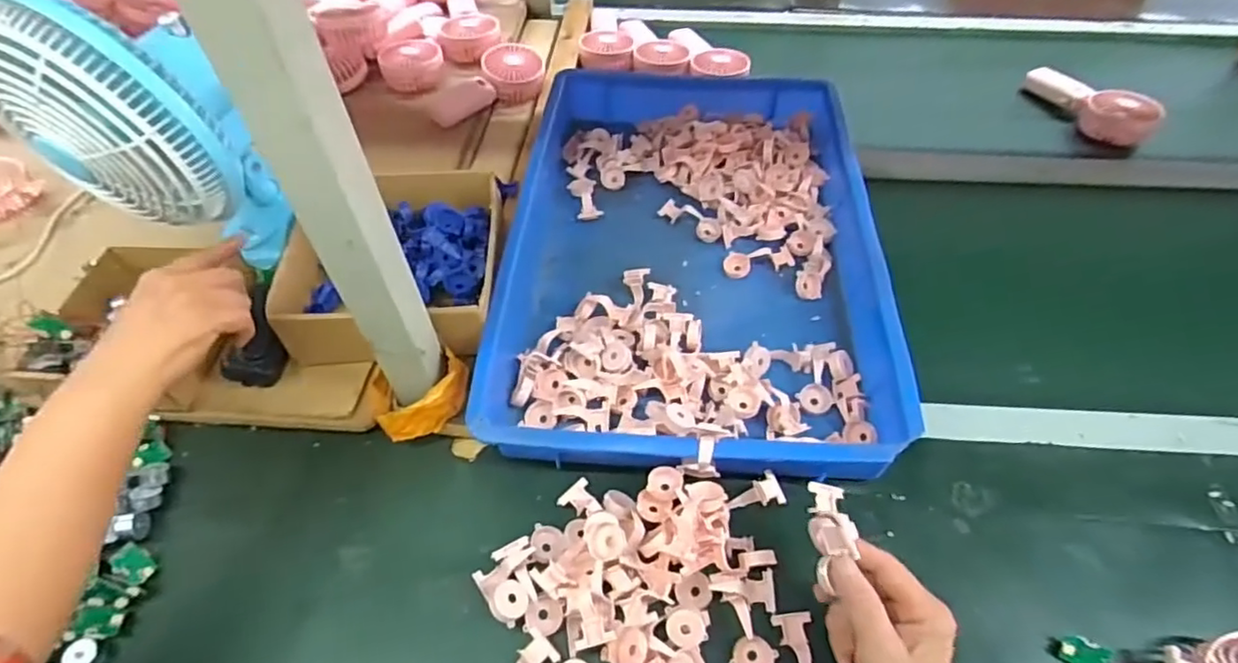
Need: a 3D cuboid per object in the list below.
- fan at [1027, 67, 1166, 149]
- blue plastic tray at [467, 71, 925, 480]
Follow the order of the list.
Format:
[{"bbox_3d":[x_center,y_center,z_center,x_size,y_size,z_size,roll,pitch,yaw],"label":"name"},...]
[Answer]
[{"bbox_3d":[0.667,-0.323,0.873,0.041,0.068,0.175,-31,59,-21],"label":"fan"},{"bbox_3d":[0.074,-0.109,0.682,0.373,0.087,0.552,3,56,0],"label":"blue plastic tray"}]

